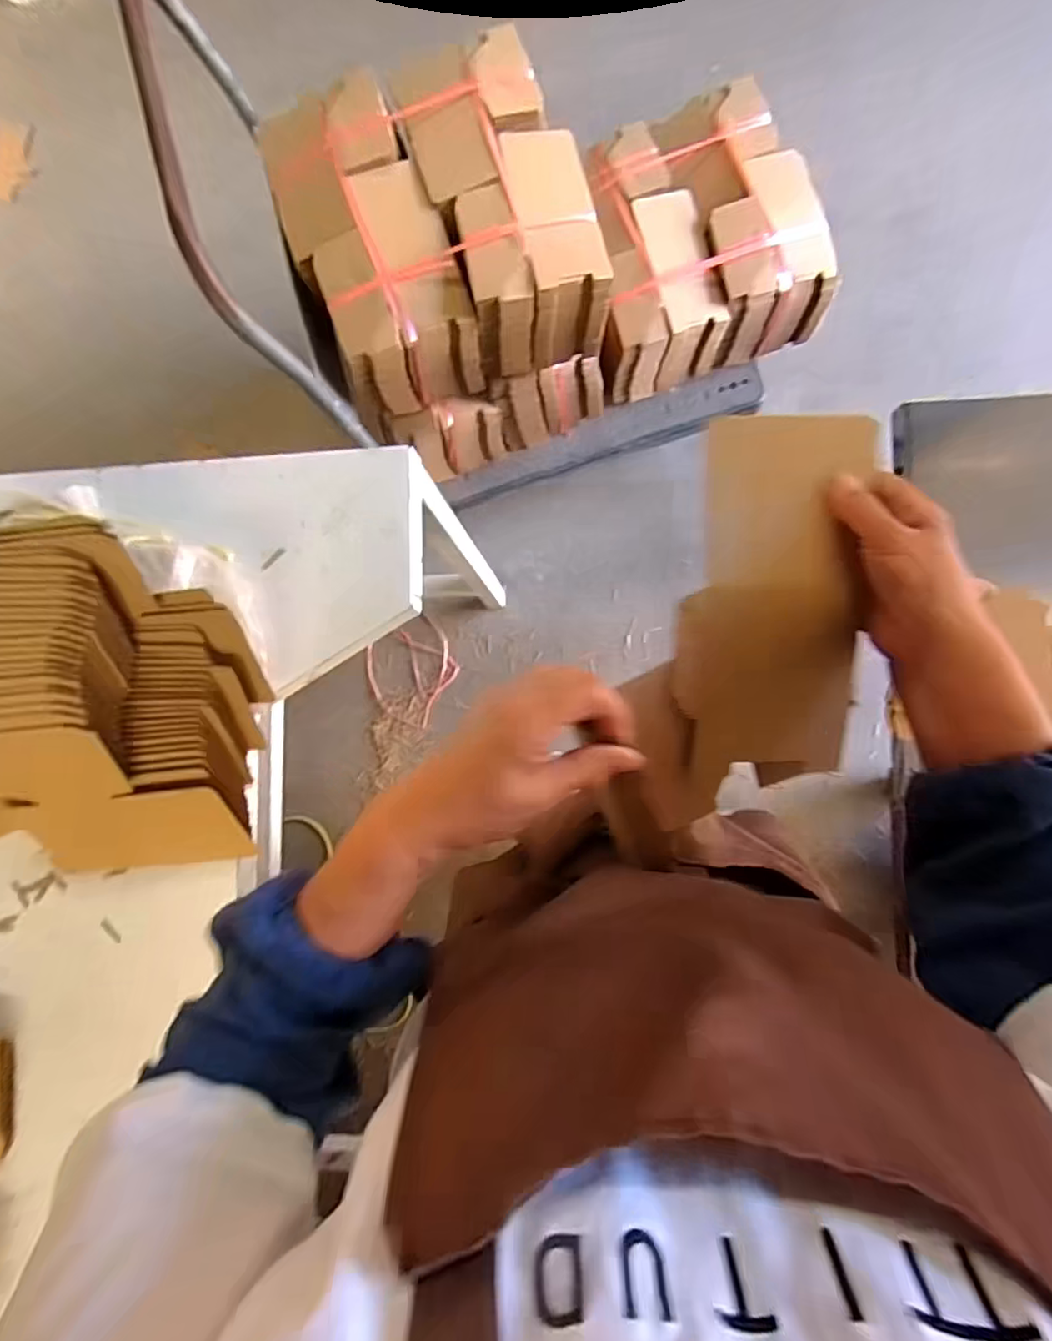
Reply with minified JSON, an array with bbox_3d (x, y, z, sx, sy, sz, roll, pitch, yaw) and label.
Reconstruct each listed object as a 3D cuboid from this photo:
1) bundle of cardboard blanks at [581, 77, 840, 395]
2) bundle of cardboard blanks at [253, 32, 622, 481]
[{"bbox_3d":[0.293,-0.749,1.052,0.365,0.193,0.357,-14,85,6],"label":"bundle of cardboard blanks"},{"bbox_3d":[-0.106,-0.635,1.000,0.434,0.379,0.391,-18,85,5],"label":"bundle of cardboard blanks"}]

